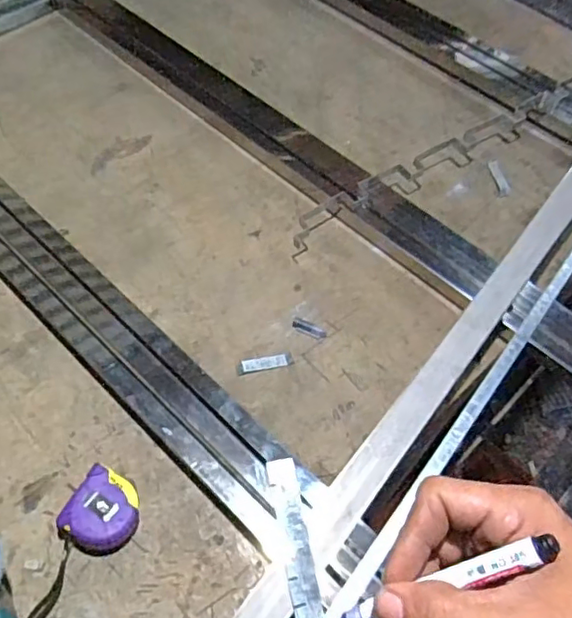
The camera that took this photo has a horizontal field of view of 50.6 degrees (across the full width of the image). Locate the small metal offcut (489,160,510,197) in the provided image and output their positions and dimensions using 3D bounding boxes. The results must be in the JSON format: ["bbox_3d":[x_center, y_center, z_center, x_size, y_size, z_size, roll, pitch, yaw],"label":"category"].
[{"bbox_3d":[0.328,-0.202,0.929,0.019,0.004,0.075,-4,58,-5],"label":"small metal offcut"}]

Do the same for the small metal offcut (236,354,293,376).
[{"bbox_3d":[-0.026,0.066,0.735,0.066,0.005,0.019,-10,59,-9],"label":"small metal offcut"}]

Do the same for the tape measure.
[{"bbox_3d":[-0.186,0.209,0.618,0.068,0.044,0.075,29,61,15],"label":"tape measure"}]

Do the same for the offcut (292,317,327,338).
[{"bbox_3d":[0.030,0.024,0.767,0.046,0.004,0.015,23,59,11],"label":"offcut"}]

